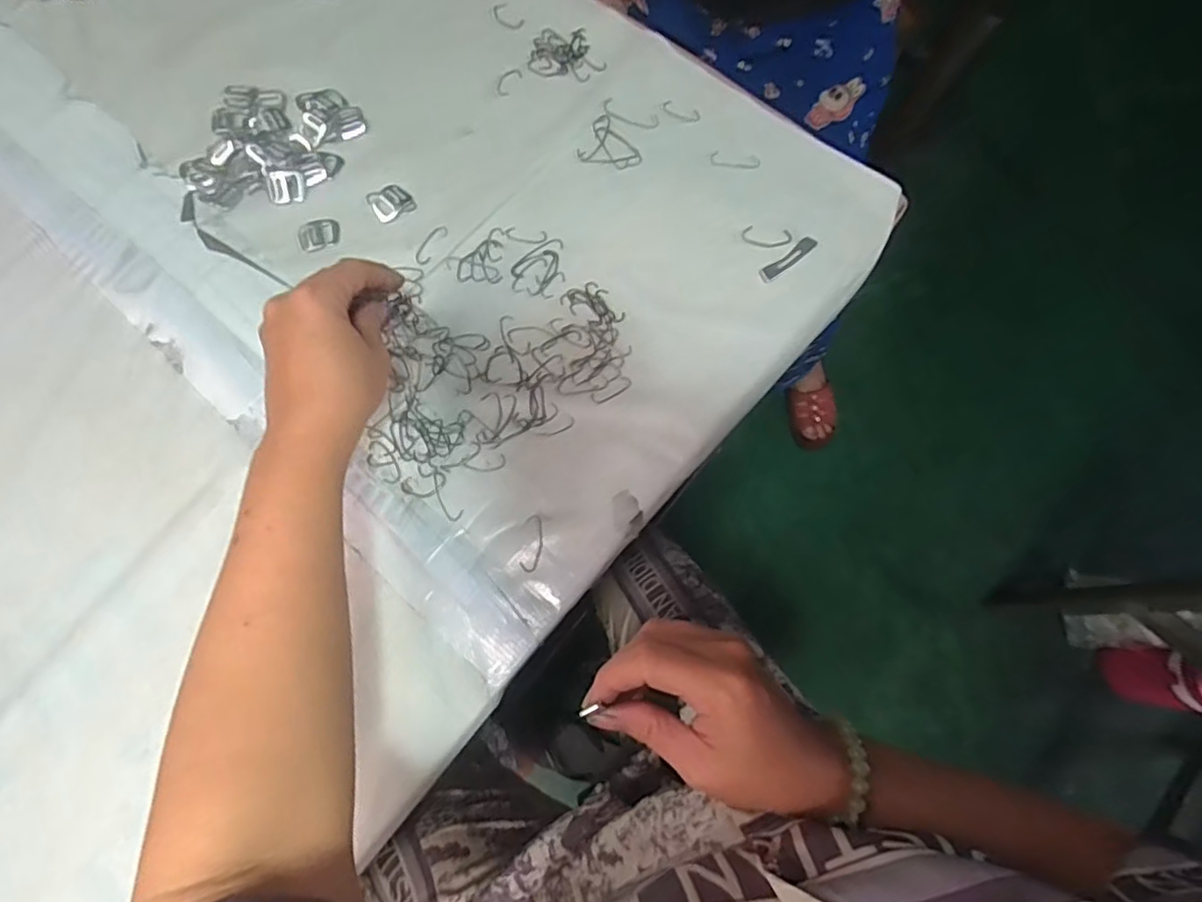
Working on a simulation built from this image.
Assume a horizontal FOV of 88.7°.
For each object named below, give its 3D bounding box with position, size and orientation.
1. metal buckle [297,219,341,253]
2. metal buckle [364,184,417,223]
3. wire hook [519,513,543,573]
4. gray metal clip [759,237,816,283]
[{"bbox_3d":[-0.234,-0.180,0.510,0.034,0.004,0.028,-21,75,-6],"label":"metal buckle"},{"bbox_3d":[-0.177,-0.211,0.519,0.034,0.004,0.032,-29,76,-9],"label":"metal buckle"},{"bbox_3d":[-0.049,0.065,0.437,0.014,0.004,0.040,6,74,1],"label":"wire hook"},{"bbox_3d":[0.150,-0.154,0.494,0.052,0.009,0.012,-36,78,-10],"label":"gray metal clip"}]

